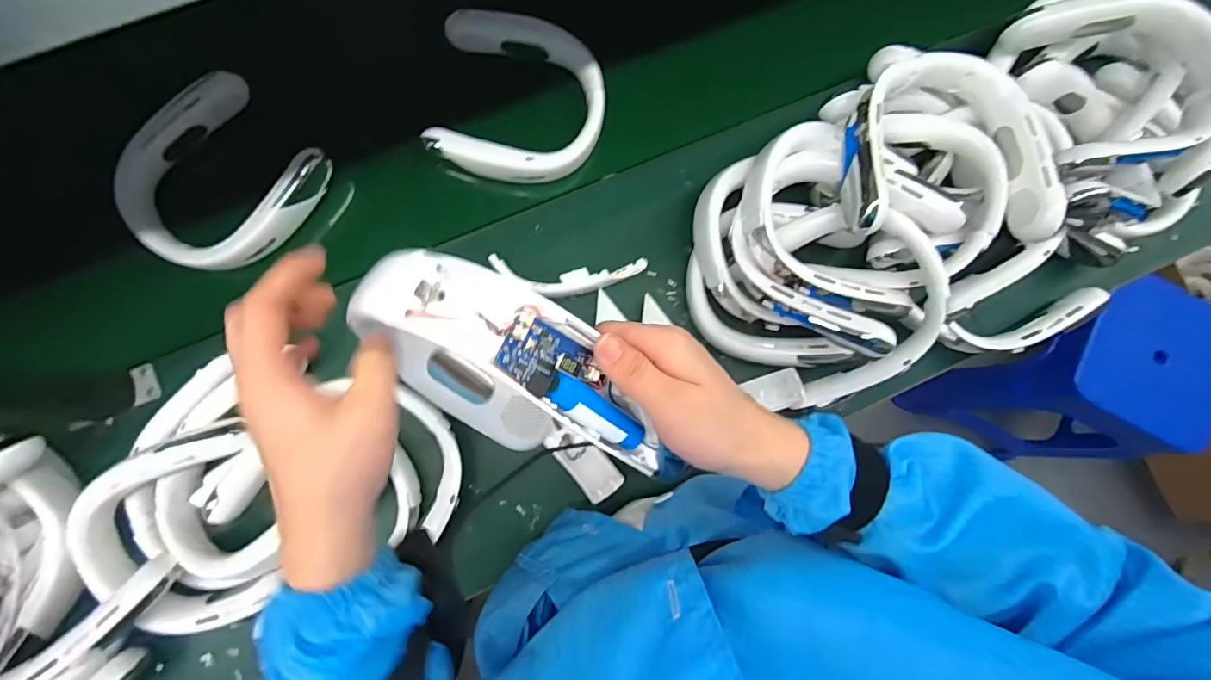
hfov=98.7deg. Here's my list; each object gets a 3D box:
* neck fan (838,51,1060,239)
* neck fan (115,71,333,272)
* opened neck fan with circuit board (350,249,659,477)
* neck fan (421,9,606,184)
[{"bbox_3d":[0.345,-0.197,0.521,0.214,0.051,0.184,0,84,-5],"label":"neck fan"},{"bbox_3d":[-0.439,-0.179,0.596,0.168,0.063,0.199,39,83,0],"label":"neck fan"},{"bbox_3d":[-0.044,0.016,0.275,0.183,0.042,0.073,32,83,-9],"label":"opened neck fan with circuit board"},{"bbox_3d":[-0.102,-0.291,0.632,0.198,0.038,0.198,0,84,-5],"label":"neck fan"}]

